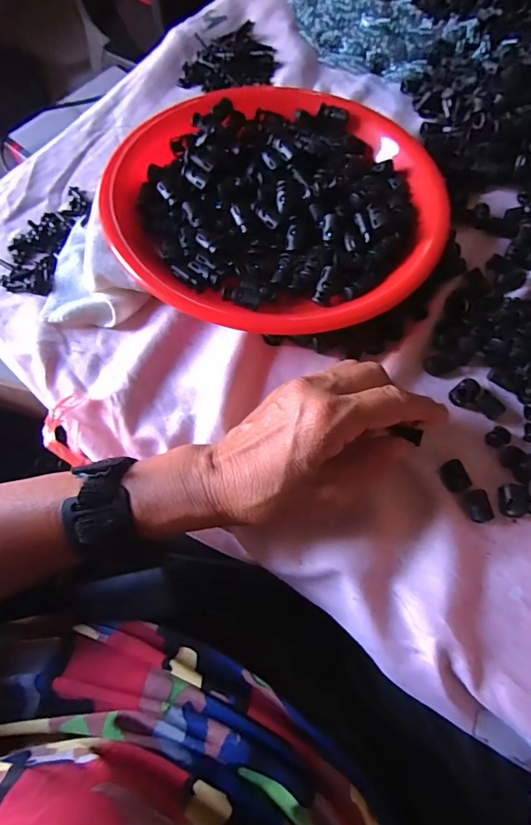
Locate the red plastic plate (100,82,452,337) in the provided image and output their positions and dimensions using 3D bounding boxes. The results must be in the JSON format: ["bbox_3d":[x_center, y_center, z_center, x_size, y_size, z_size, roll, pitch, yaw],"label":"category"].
[{"bbox_3d":[0.008,-0.170,0.342,0.249,0.037,0.232,0,71,1],"label":"red plastic plate"}]

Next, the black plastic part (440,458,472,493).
[{"bbox_3d":[0.124,0.042,0.284,0.014,0.008,0.021,-18,72,-4],"label":"black plastic part"}]

